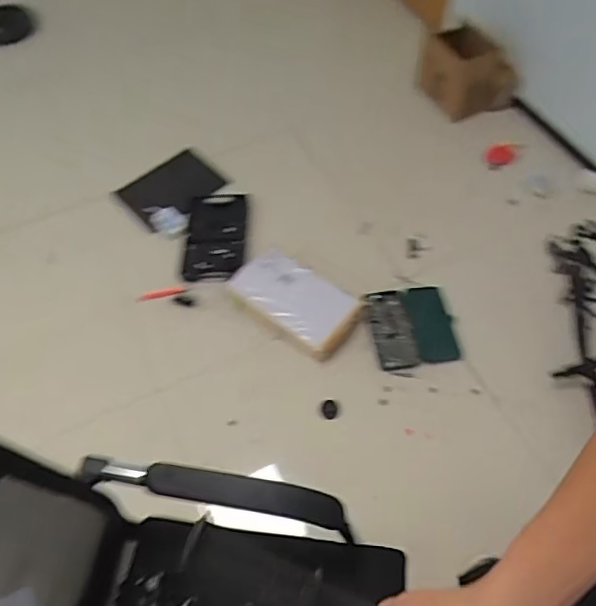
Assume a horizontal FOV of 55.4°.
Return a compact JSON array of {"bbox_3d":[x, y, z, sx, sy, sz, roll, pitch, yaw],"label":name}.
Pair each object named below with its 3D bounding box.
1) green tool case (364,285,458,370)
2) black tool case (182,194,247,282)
[{"bbox_3d":[0.330,0.070,1.652,0.244,0.031,0.249,-11,57,-4],"label":"green tool case"},{"bbox_3d":[-0.263,-0.208,1.816,0.178,0.051,0.320,4,72,1],"label":"black tool case"}]

